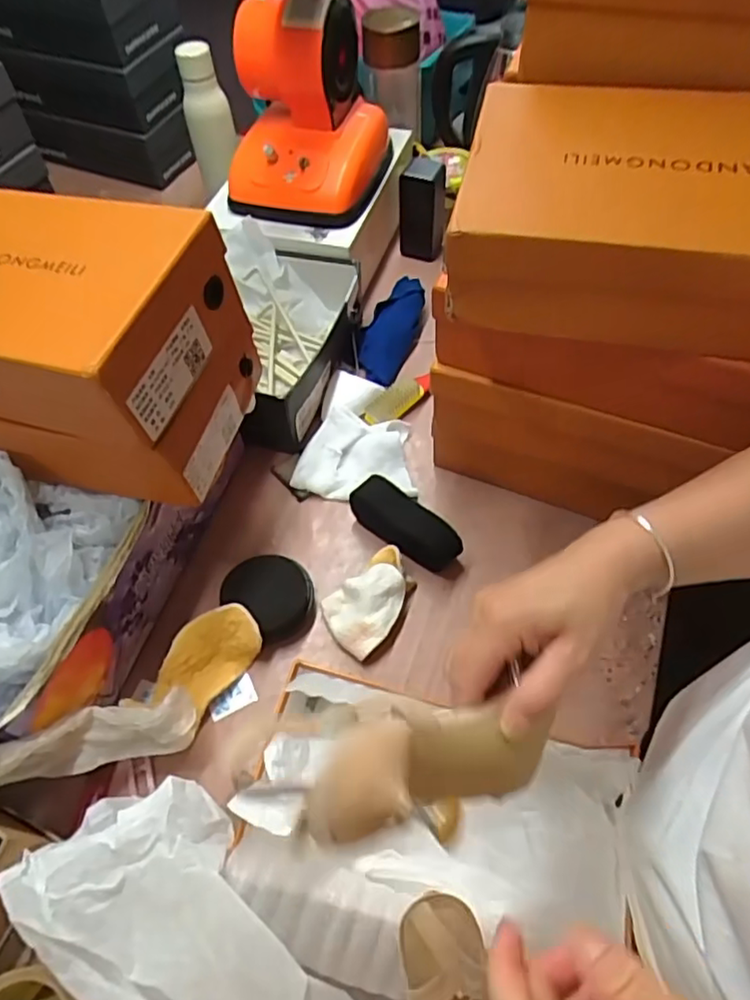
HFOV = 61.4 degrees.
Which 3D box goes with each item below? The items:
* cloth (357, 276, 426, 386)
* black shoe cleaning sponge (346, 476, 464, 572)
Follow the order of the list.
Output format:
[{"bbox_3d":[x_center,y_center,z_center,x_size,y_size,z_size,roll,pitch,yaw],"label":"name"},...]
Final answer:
[{"bbox_3d":[0.023,-0.227,0.847,0.065,0.025,0.157,28,80,-7],"label":"cloth"},{"bbox_3d":[0.030,0.026,0.676,0.125,0.054,0.039,34,65,22],"label":"black shoe cleaning sponge"}]

